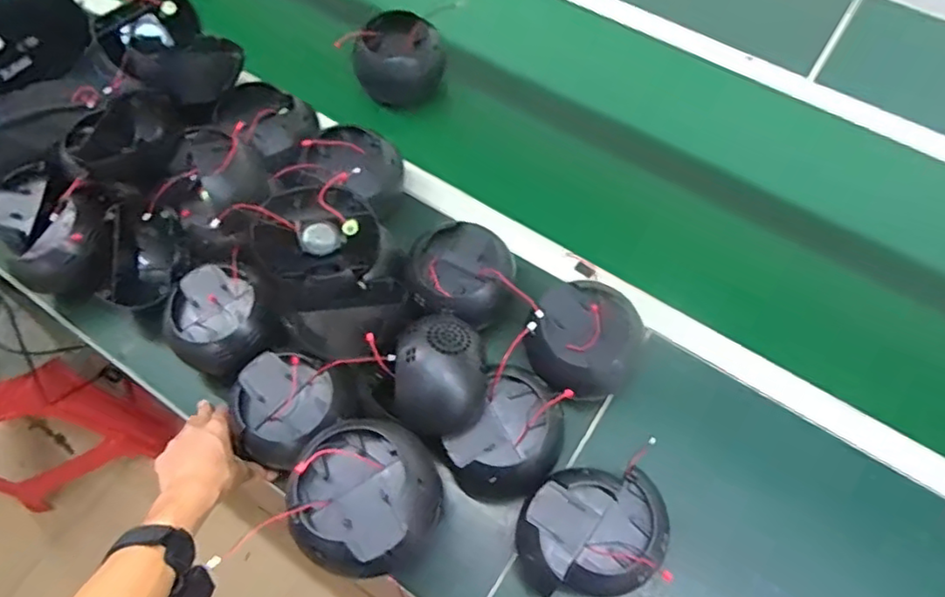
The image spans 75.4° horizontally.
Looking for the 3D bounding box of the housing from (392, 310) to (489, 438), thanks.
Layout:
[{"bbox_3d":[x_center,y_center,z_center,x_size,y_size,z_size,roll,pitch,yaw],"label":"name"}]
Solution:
[{"bbox_3d":[-0.031,0.078,0.634,0.091,0.070,0.118,9,65,6],"label":"housing"}]

